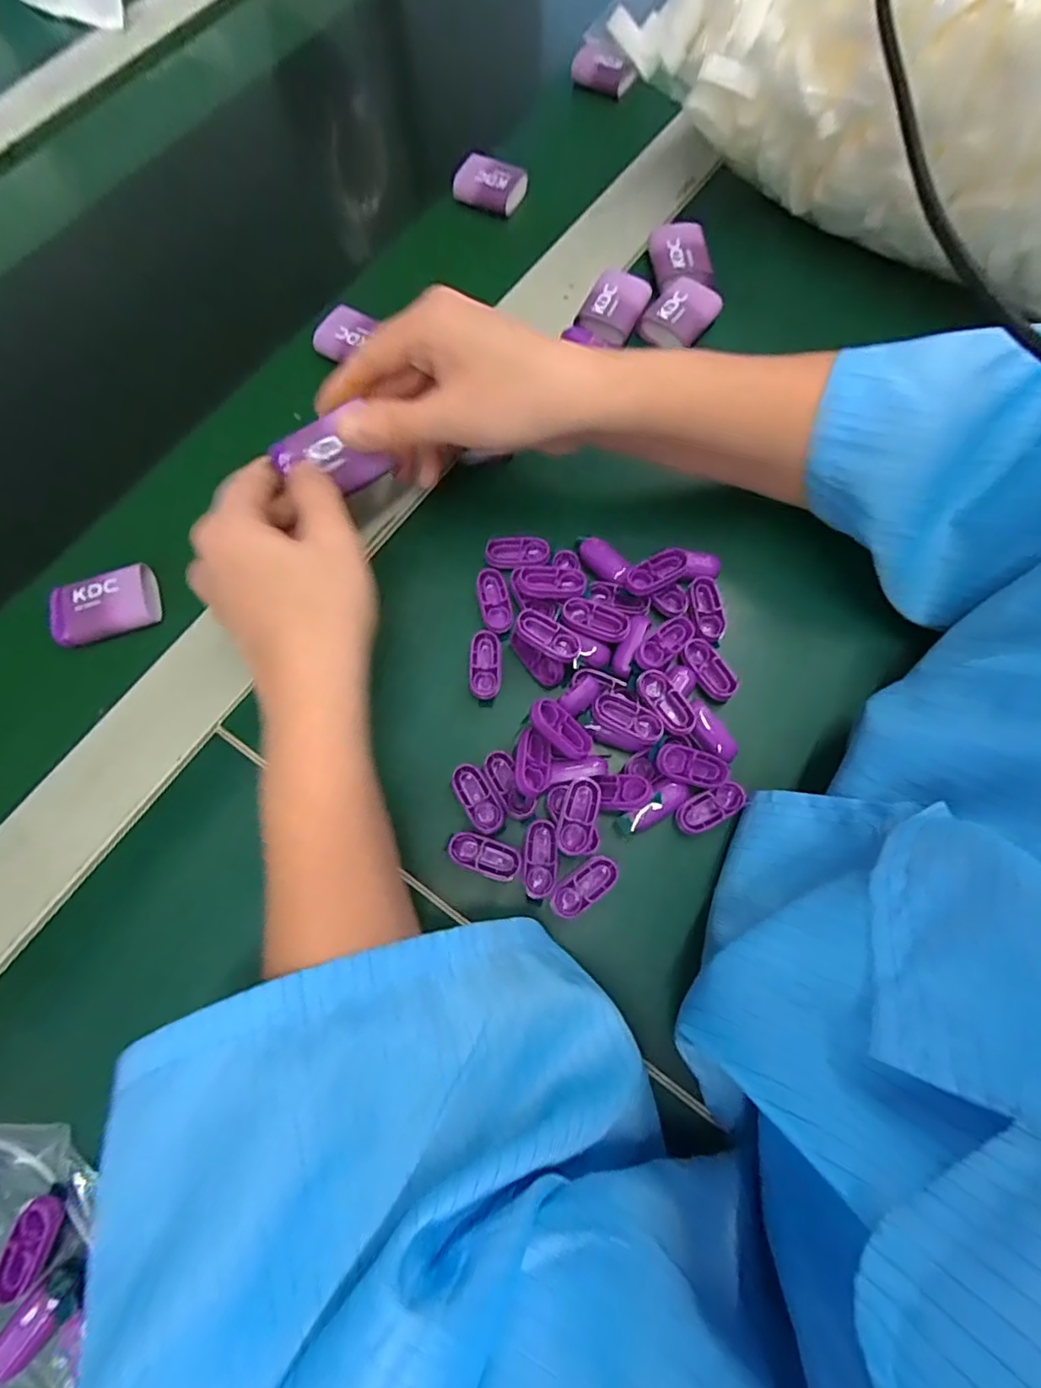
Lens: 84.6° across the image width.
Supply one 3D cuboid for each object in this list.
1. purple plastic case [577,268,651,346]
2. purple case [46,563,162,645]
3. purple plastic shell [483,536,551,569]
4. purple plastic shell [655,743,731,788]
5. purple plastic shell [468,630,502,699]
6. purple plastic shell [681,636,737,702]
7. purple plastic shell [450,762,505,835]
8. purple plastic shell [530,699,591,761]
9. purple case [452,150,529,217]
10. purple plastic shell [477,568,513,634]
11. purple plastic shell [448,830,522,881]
[{"bbox_3d":[0.057,-0.236,0.351,0.034,0.018,0.044,27,75,9],"label":"purple plastic case"},{"bbox_3d":[-0.221,-0.046,0.303,0.052,0.010,0.036,-19,73,-5],"label":"purple case"},{"bbox_3d":[-0.001,-0.076,0.304,0.034,0.004,0.015,-5,72,-1],"label":"purple plastic shell"},{"bbox_3d":[0.080,0.034,0.264,0.035,0.007,0.016,18,73,-8],"label":"purple plastic shell"},{"bbox_3d":[-0.018,-0.015,0.286,0.016,0.004,0.034,-1,72,1],"label":"purple plastic shell"},{"bbox_3d":[0.094,-0.013,0.287,0.015,0.008,0.034,-36,75,-10],"label":"purple plastic shell"},{"bbox_3d":[-0.020,0.048,0.266,0.015,0.004,0.033,-31,75,-9],"label":"purple plastic shell"},{"bbox_3d":[0.018,0.017,0.266,0.032,0.008,0.018,45,48,2],"label":"purple plastic shell"},{"bbox_3d":[-0.021,-0.353,0.395,0.048,0.017,0.026,22,74,7],"label":"purple case"},{"bbox_3d":[-0.014,-0.049,0.298,0.015,0.005,0.034,-13,73,-3],"label":"purple plastic shell"},{"bbox_3d":[-0.016,0.074,0.261,0.033,0.005,0.016,19,74,7],"label":"purple plastic shell"}]

